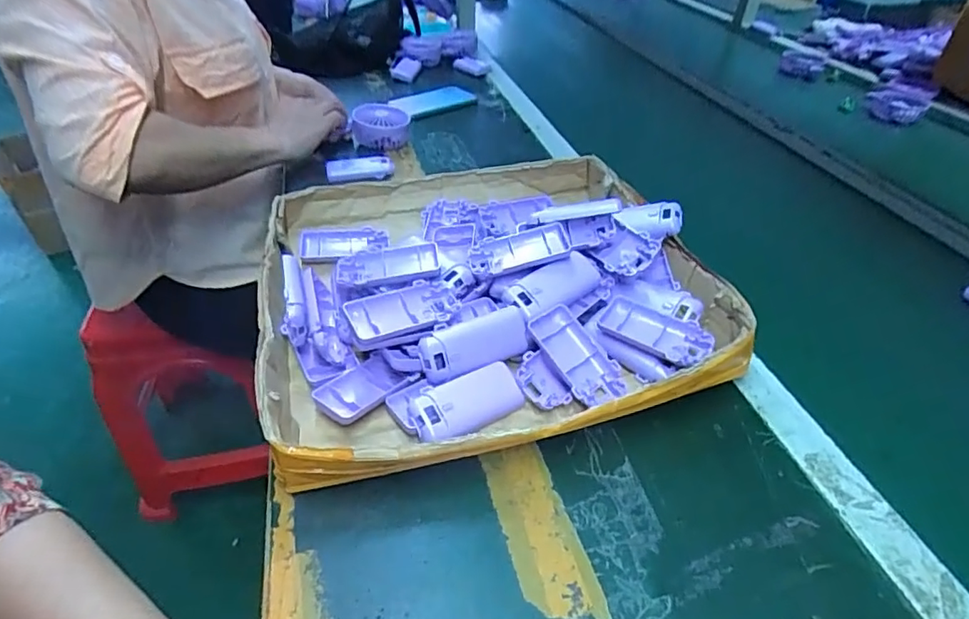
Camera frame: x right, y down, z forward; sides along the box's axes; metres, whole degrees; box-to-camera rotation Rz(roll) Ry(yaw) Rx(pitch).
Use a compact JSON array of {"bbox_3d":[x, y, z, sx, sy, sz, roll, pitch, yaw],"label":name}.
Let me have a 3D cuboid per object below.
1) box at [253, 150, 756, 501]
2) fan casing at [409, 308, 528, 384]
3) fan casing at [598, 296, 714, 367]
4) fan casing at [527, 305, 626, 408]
[{"bbox_3d":[-0.001,-0.036,0.526,0.401,0.080,0.393,-9,42,-13],"label":"box"},{"bbox_3d":[-0.008,0.029,0.447,0.091,0.042,0.013,-18,12,-16],"label":"fan casing"},{"bbox_3d":[0.151,0.019,0.477,0.095,0.014,0.055,27,48,25],"label":"fan casing"},{"bbox_3d":[0.076,0.040,0.452,0.046,0.014,0.091,-28,71,-30],"label":"fan casing"}]

